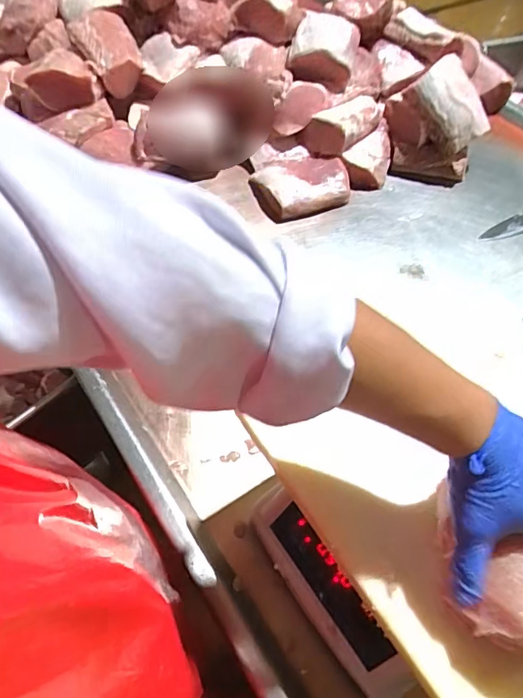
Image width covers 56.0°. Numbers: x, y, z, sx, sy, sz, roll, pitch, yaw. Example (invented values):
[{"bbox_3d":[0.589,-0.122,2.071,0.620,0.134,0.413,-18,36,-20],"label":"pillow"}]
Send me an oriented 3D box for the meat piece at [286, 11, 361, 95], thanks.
[{"bbox_3d":[0.116,-0.570,0.941,0.126,0.087,0.127,12,56,5],"label":"meat piece"}]

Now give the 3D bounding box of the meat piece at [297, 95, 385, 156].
[{"bbox_3d":[0.171,-0.435,0.954,0.188,0.064,0.081,-38,66,-25],"label":"meat piece"}]

